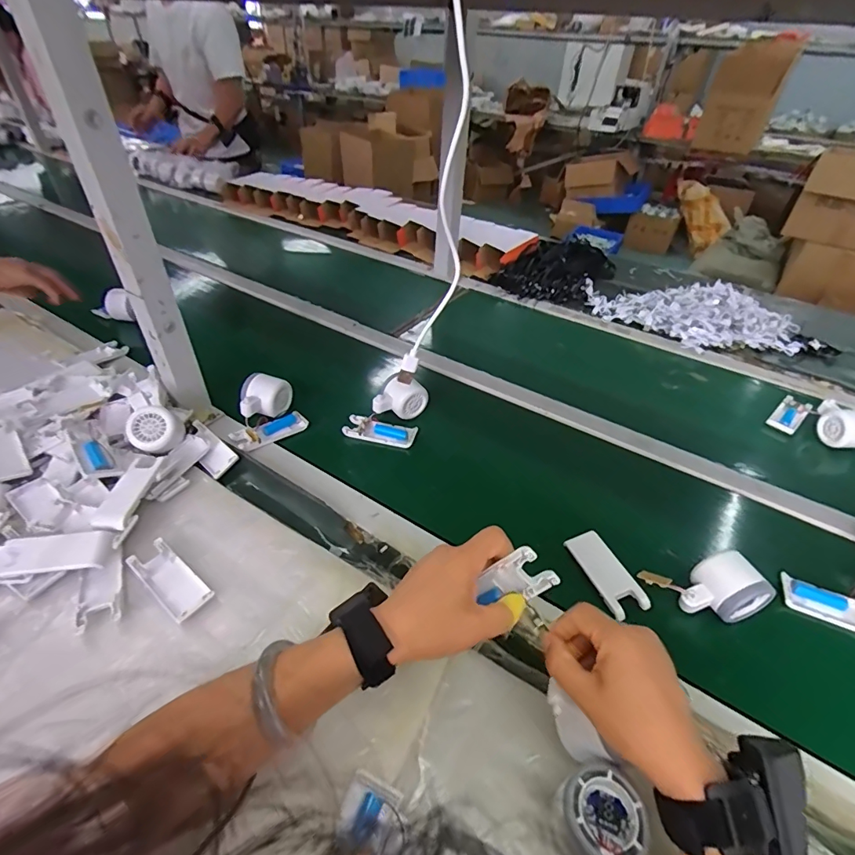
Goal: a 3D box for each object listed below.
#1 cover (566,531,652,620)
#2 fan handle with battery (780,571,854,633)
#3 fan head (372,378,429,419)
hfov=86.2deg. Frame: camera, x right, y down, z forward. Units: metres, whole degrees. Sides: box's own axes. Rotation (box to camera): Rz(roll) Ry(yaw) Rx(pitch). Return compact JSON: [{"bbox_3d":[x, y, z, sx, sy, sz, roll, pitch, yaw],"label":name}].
[{"bbox_3d":[0.194,0.158,0.500,0.039,0.007,0.100,-35,43,5],"label":"cover"},{"bbox_3d":[0.435,0.192,0.485,0.102,0.012,0.043,17,42,16],"label":"fan handle with battery"},{"bbox_3d":[-0.039,-0.044,0.688,0.082,0.058,0.047,1,40,-2],"label":"fan head"}]

